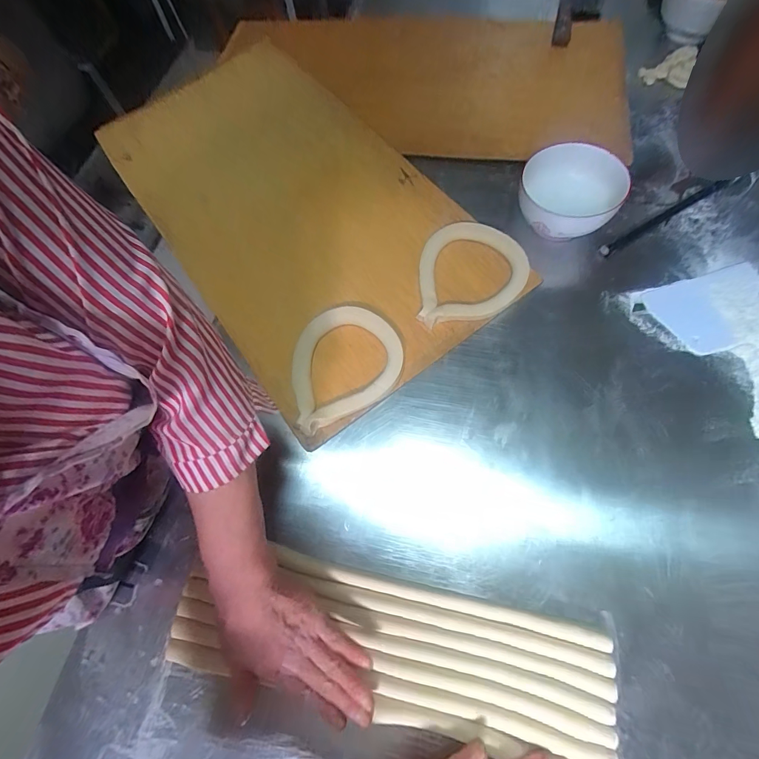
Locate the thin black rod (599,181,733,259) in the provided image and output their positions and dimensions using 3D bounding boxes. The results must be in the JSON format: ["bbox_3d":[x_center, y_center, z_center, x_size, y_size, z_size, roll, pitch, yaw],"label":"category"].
[{"bbox_3d":[0.416,-0.238,0.556,0.239,0.006,0.018,-31,66,-9],"label":"thin black rod"}]

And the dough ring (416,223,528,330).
[{"bbox_3d":[0.128,-0.149,0.527,0.142,0.022,0.162,1,66,6],"label":"dough ring"}]

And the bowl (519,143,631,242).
[{"bbox_3d":[0.271,-0.263,0.543,0.139,0.066,0.139,-2,65,5],"label":"bowl"}]

